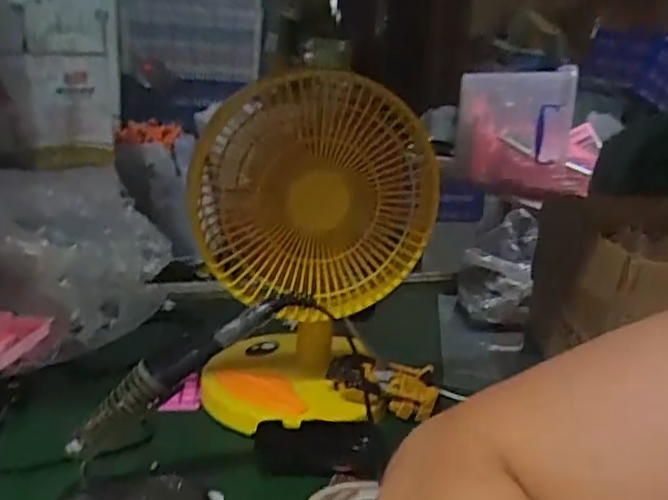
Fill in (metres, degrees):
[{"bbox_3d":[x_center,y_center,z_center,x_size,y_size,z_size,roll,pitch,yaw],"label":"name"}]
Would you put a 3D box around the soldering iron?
[{"bbox_3d":[-0.119,0.086,0.459,0.183,0.029,0.017,-35,20,1],"label":"soldering iron"}]

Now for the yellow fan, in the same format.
[{"bbox_3d":[-0.023,0.001,0.619,0.216,0.317,0.142,-1,18,-15],"label":"yellow fan"}]

